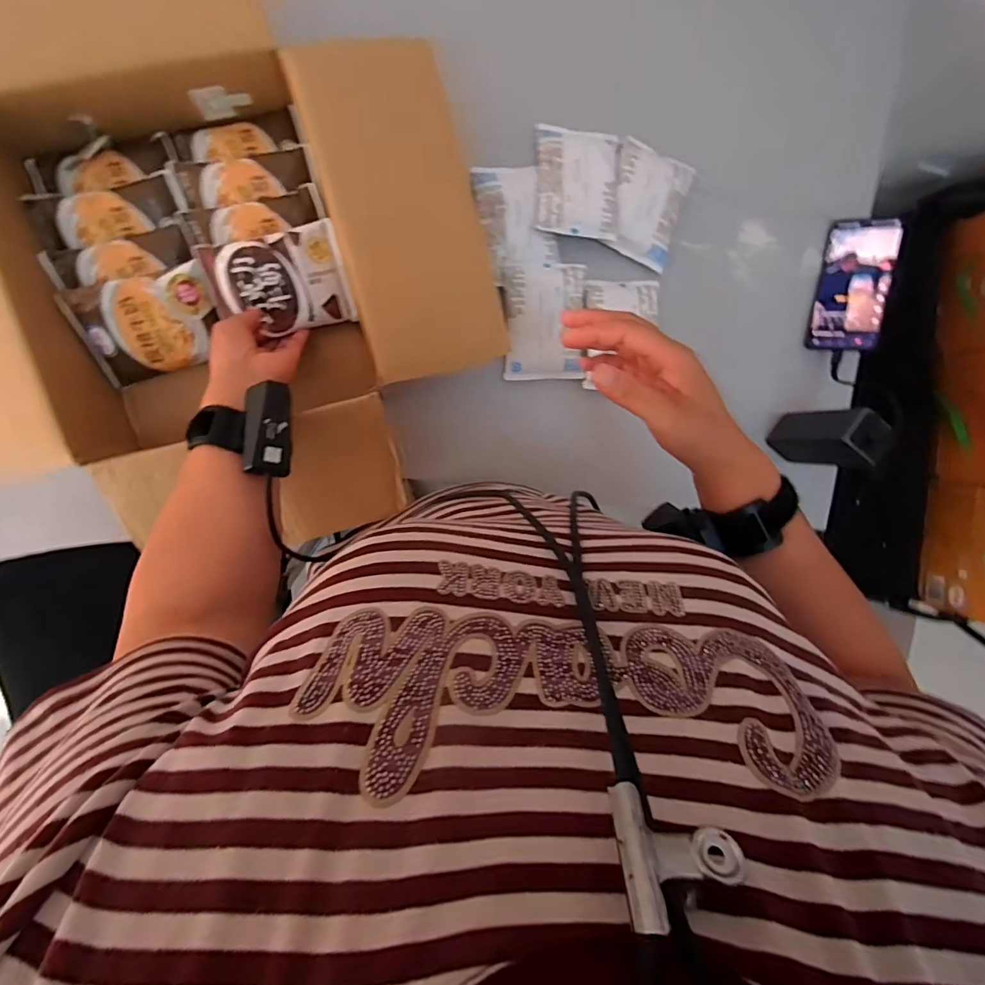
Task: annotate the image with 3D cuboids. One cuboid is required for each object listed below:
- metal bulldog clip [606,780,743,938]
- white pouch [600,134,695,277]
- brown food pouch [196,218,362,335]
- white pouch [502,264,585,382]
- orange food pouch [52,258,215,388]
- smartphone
[{"bbox_3d":[0.057,0.112,0.154,0.037,0.038,0.012,4,124,1],"label":"metal bulldog clip"},{"bbox_3d":[0.184,-0.346,0.609,0.089,0.036,0.132,18,93,-7],"label":"white pouch"},{"bbox_3d":[-0.219,-0.214,0.518,0.126,0.023,0.093,-19,116,-14],"label":"brown food pouch"},{"bbox_3d":[0.062,-0.198,0.586,0.095,0.021,0.125,-3,95,-6],"label":"white pouch"},{"bbox_3d":[-0.343,-0.168,0.507,0.129,0.017,0.094,-19,120,-5],"label":"orange food pouch"},{"bbox_3d":[0.461,-0.265,0.643,0.010,0.080,0.160,0,101,-51],"label":"smartphone"}]

